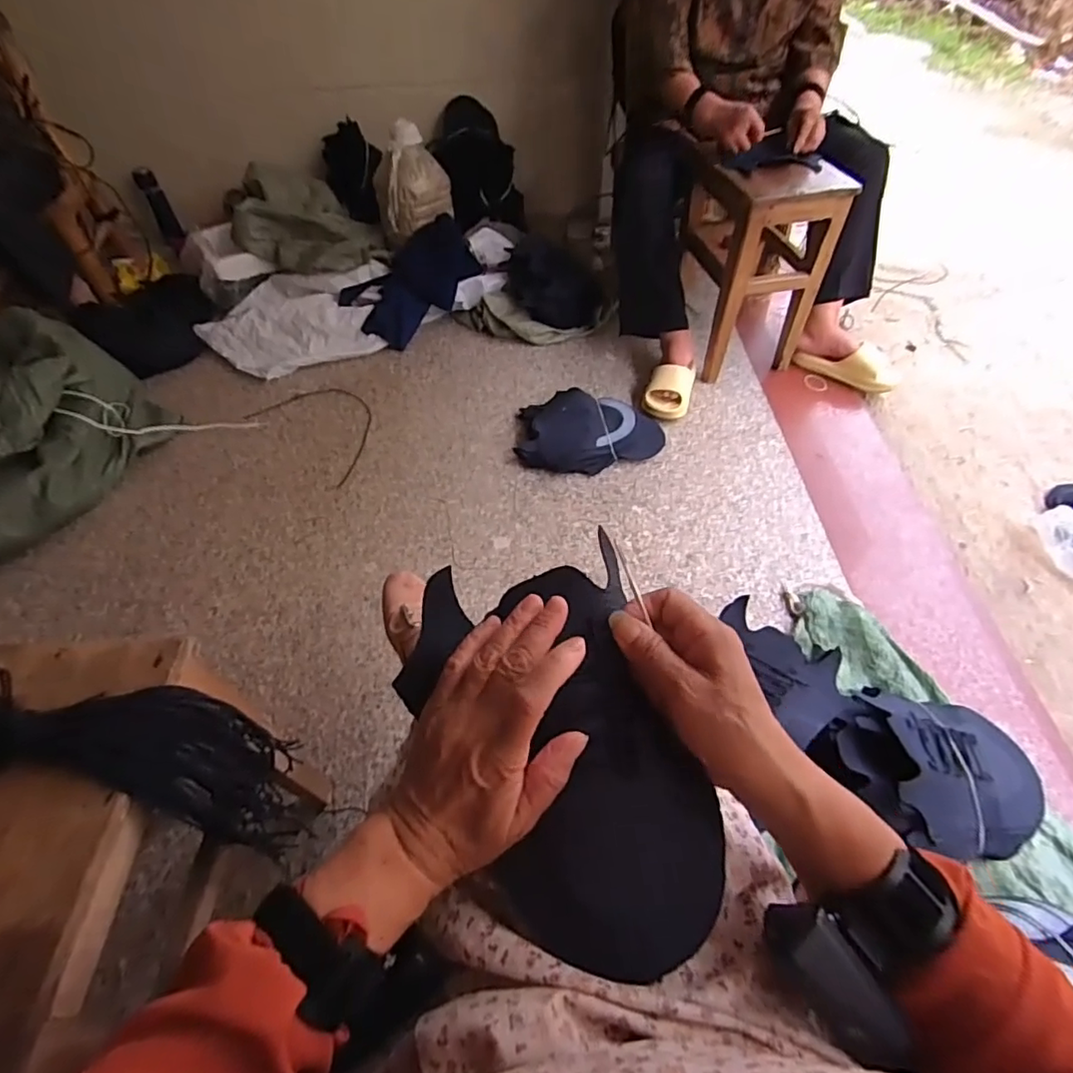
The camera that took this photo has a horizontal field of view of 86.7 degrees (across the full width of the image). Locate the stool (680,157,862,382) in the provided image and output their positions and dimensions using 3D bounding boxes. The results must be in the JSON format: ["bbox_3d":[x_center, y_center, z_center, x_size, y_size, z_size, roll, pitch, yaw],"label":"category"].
[{"bbox_3d":[0.491,-0.630,1.302,0.257,0.388,0.292,-11,51,-6],"label":"stool"}]

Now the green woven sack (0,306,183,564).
[{"bbox_3d":[-1.080,-0.200,1.123,0.434,0.230,0.519,9,52,11],"label":"green woven sack"}]

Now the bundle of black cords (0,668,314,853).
[{"bbox_3d":[-0.401,0.230,0.541,0.264,0.213,0.125,1,51,3],"label":"bundle of black cords"}]

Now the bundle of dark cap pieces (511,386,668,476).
[{"bbox_3d":[0.113,-0.228,1.233,0.319,0.058,0.205,6,52,8],"label":"bundle of dark cap pieces"}]

